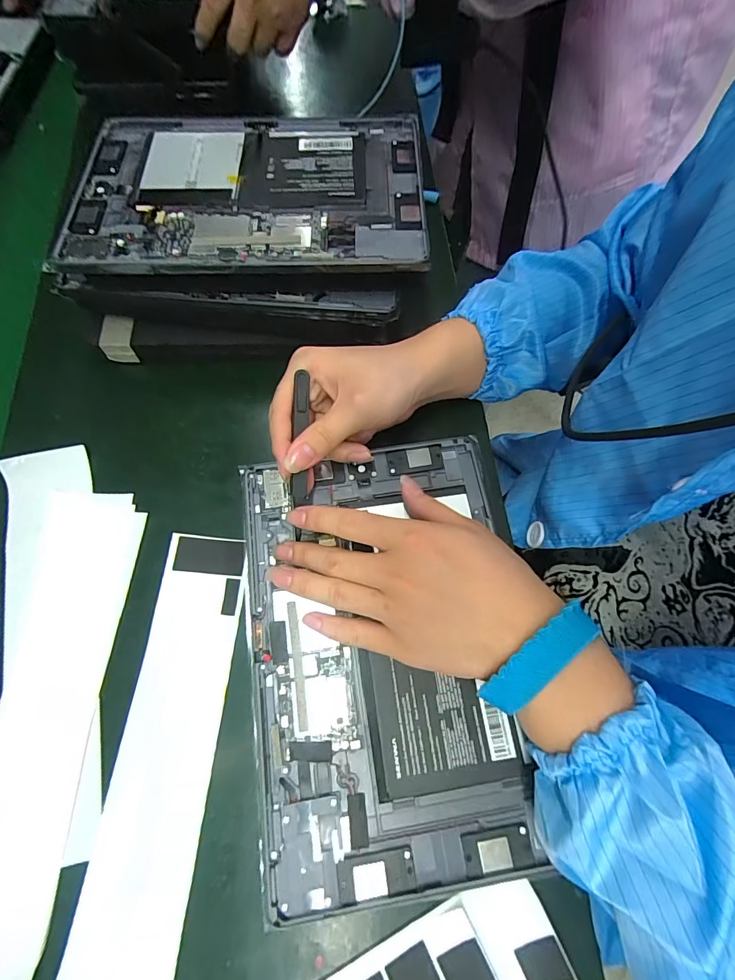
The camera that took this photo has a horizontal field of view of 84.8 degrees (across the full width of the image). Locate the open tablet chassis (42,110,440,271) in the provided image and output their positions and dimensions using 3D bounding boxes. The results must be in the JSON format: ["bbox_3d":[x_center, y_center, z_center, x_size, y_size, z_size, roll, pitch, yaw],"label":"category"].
[{"bbox_3d":[-0.091,-0.230,0.307,0.267,0.007,0.173,-1,68,-1],"label":"open tablet chassis"}]

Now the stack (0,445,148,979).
[{"bbox_3d":[-0.206,0.115,0.258,0.091,0.013,0.302,-5,71,-3],"label":"stack"}]

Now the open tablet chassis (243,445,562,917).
[{"bbox_3d":[0.012,0.091,0.253,0.166,0.006,0.252,-8,71,-4],"label":"open tablet chassis"}]

